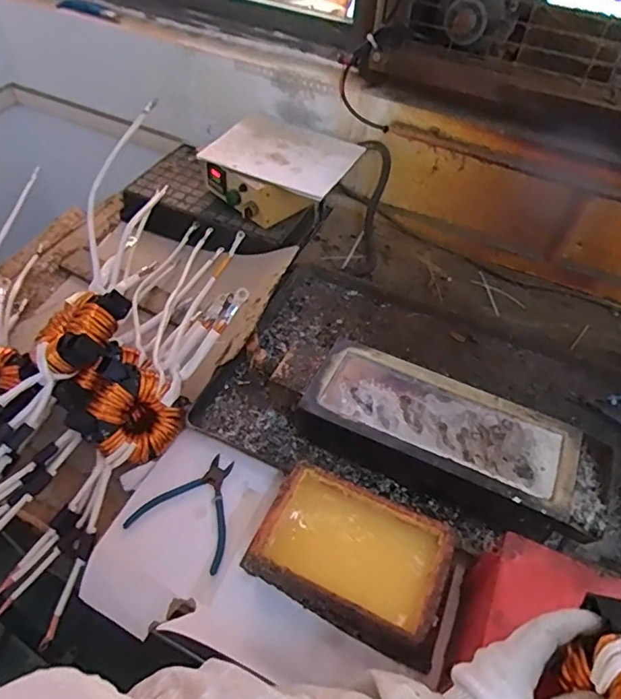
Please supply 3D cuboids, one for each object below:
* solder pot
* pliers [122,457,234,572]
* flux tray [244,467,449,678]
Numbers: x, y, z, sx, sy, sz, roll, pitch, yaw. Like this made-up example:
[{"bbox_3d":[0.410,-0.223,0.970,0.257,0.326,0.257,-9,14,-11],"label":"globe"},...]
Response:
[{"bbox_3d":[0.180,0.120,0.705,0.383,0.079,0.151,23,50,16],"label":"solder pot"},{"bbox_3d":[-0.142,0.192,0.674,0.124,0.010,0.131,20,49,13],"label":"pliers"},{"bbox_3d":[0.054,0.235,0.609,0.216,0.061,0.137,21,50,15],"label":"flux tray"}]

